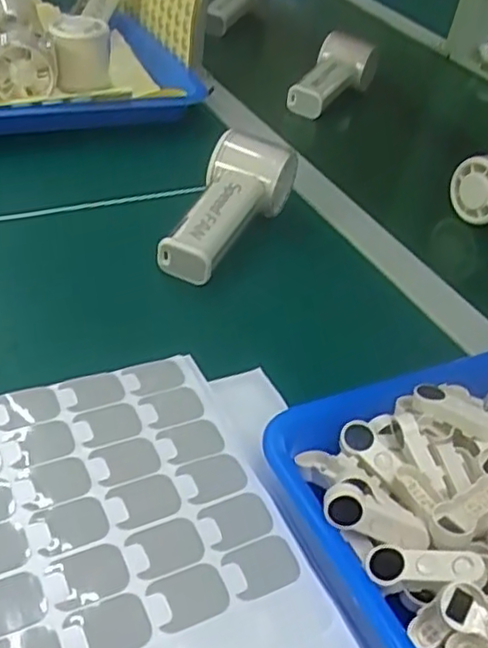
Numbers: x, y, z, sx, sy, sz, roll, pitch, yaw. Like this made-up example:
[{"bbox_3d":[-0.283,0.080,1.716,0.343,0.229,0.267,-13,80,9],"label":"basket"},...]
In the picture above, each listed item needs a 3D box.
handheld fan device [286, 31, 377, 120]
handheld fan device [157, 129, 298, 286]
[{"bbox_3d":[0.102,-0.283,0.794,0.059,0.052,0.140,24,41,14],"label":"handheld fan device"},{"bbox_3d":[-0.014,-0.092,0.524,0.061,0.048,0.143,23,42,15],"label":"handheld fan device"}]

